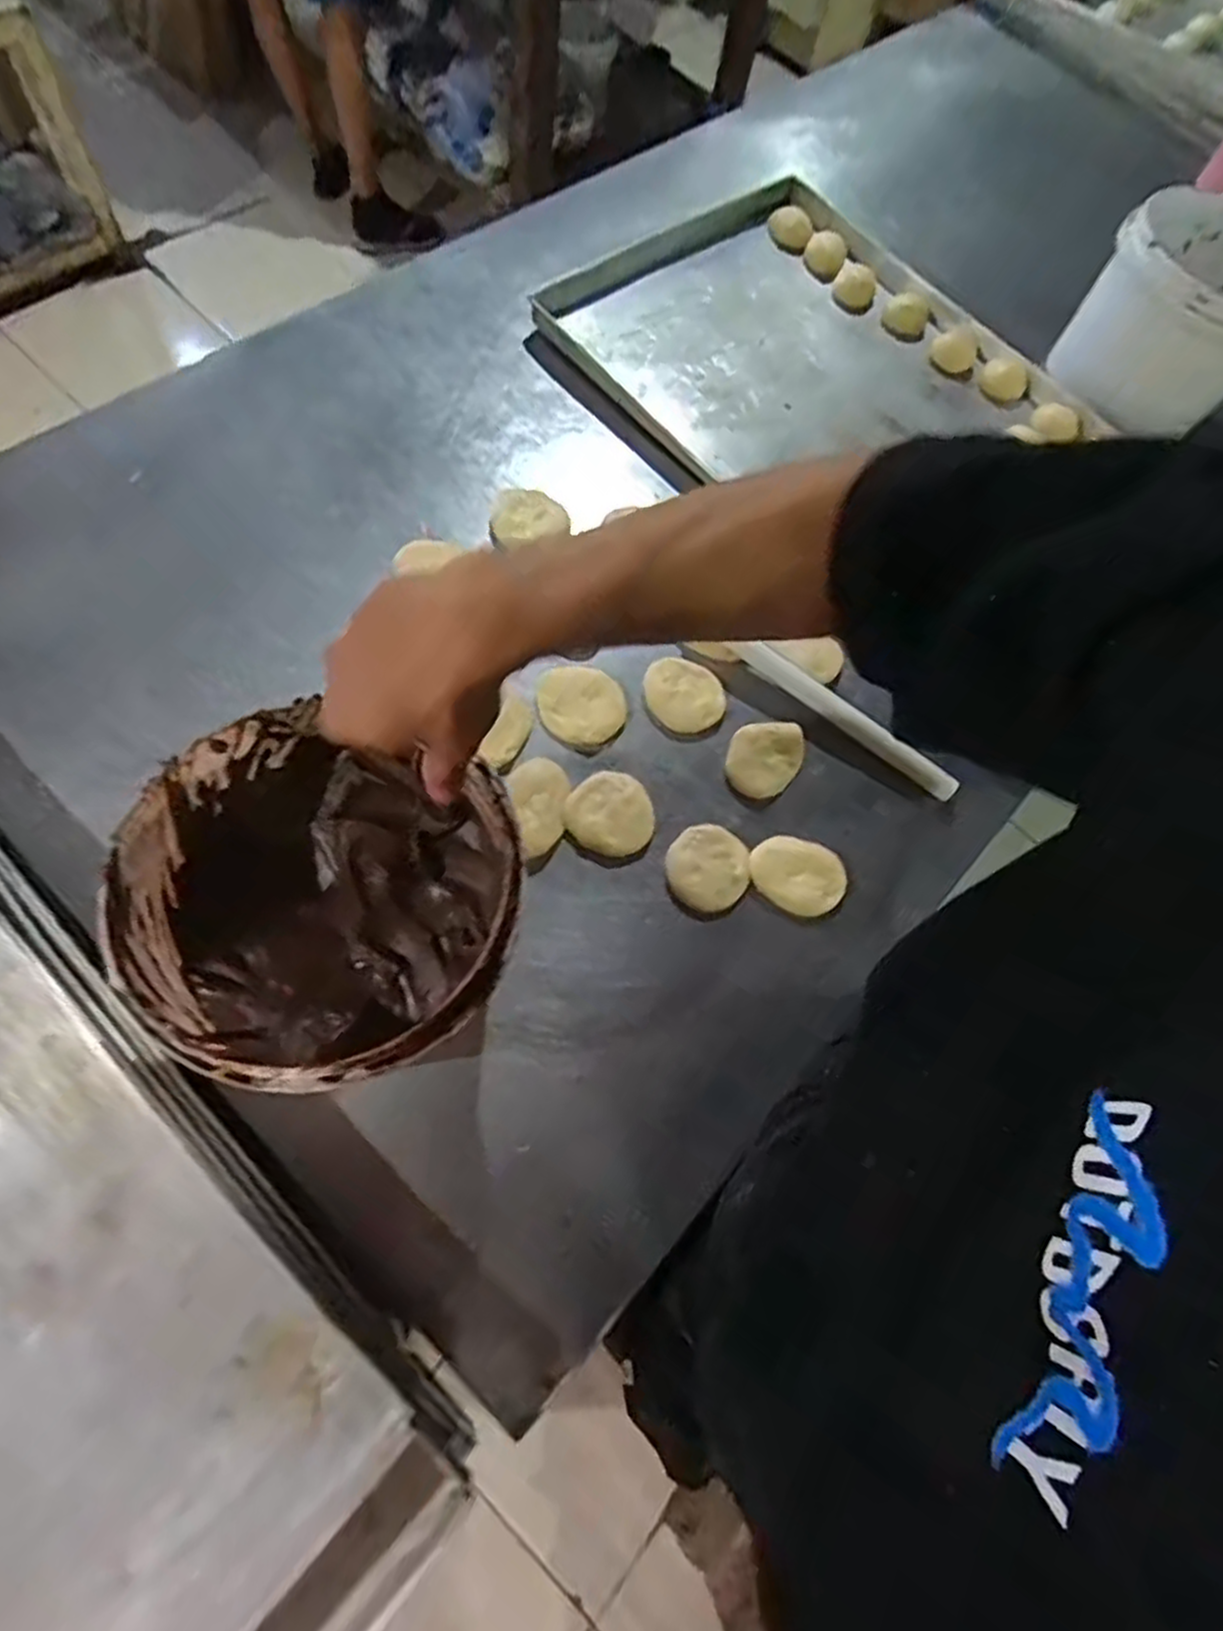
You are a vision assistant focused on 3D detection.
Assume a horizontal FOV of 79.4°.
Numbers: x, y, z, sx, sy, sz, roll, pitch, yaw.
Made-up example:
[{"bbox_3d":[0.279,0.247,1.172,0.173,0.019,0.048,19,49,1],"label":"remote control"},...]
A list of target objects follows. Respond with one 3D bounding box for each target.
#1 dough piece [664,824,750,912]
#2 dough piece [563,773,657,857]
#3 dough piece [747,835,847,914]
[{"bbox_3d":[0.082,0.042,0.618,0.068,0.016,0.072,3,69,-7],"label":"dough piece"},{"bbox_3d":[0.001,-0.003,0.627,0.074,0.014,0.073,1,68,-2],"label":"dough piece"},{"bbox_3d":[0.158,0.049,0.626,0.079,0.018,0.060,27,68,3],"label":"dough piece"}]

